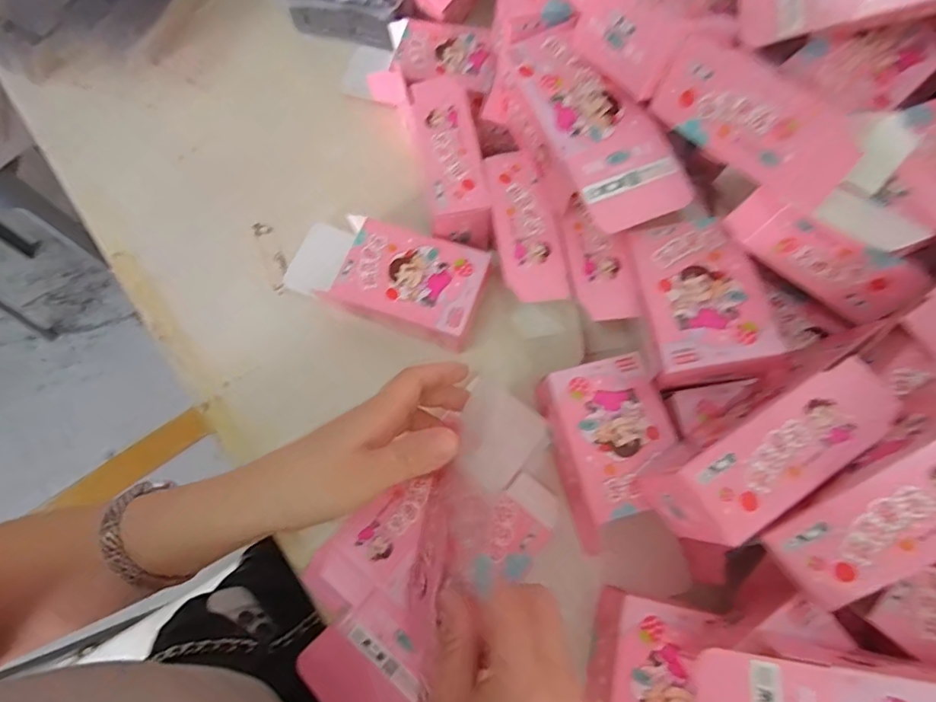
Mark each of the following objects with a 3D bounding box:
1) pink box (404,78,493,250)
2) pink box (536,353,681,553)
[{"bbox_3d":[-0.018,-0.147,0.430,0.054,0.065,0.130,-12,71,-4],"label":"pink box"},{"bbox_3d":[0.101,0.068,0.370,0.080,0.042,0.114,-17,72,-6],"label":"pink box"}]

